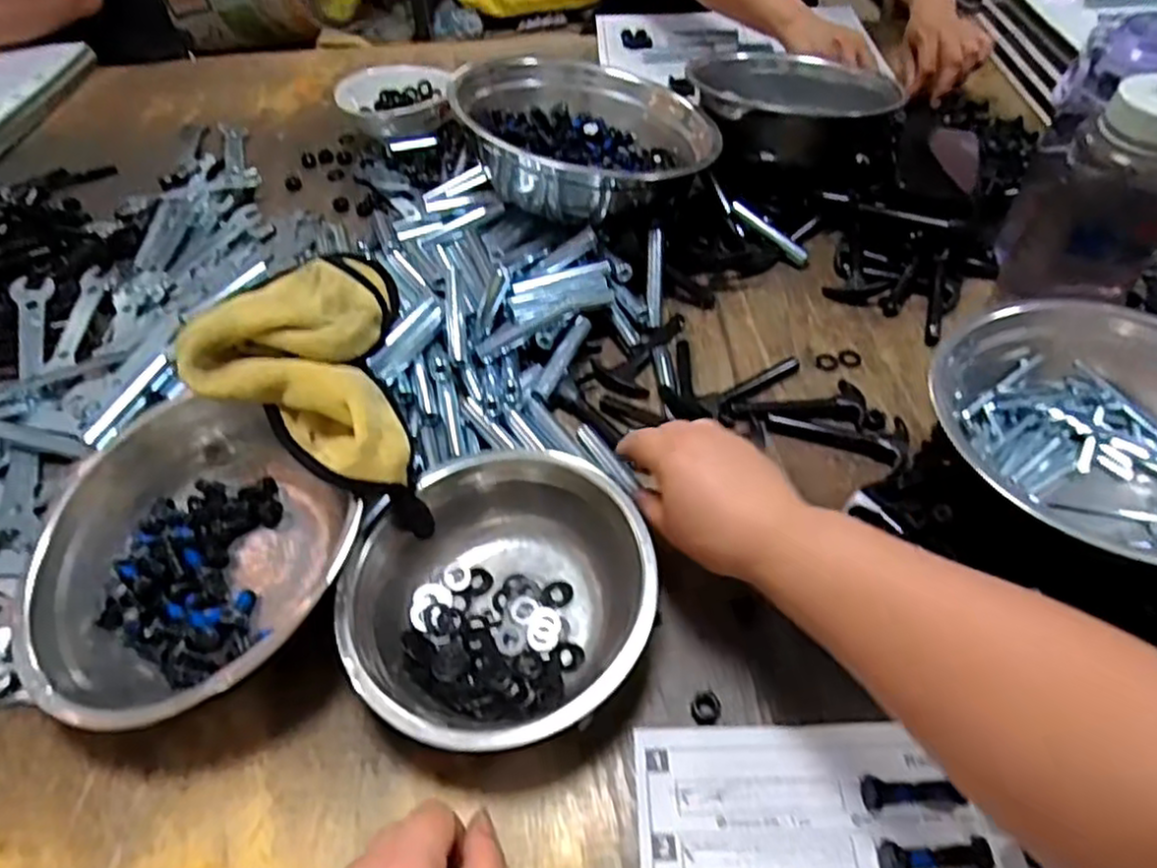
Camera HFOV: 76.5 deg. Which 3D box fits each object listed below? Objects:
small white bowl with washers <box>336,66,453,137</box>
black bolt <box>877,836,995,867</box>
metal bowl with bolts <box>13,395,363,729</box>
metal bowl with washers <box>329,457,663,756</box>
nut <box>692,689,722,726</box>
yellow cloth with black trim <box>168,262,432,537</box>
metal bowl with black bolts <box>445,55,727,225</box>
[{"bbox_3d":[-0.218,-0.390,0.882,0.130,0.059,0.124,0,48,0],"label":"small white bowl with washers"},{"bbox_3d":[0.181,0.214,0.373,0.052,0.018,0.016,-3,48,-2],"label":"black bolt"},{"bbox_3d":[-0.243,0.085,0.462,0.188,0.088,0.186,0,48,0],"label":"metal bowl with bolts"},{"bbox_3d":[-0.050,0.098,0.448,0.177,0.072,0.168,0,48,0],"label":"metal bowl with washers"},{"bbox_3d":[0.076,0.162,0.434,0.018,0.007,0.018,0,48,0],"label":"nut"},{"bbox_3d":[-0.196,-0.047,0.515,0.141,0.081,0.258,-12,49,-10],"label":"yellow cloth with black trim"},{"bbox_3d":[0.005,-0.278,0.704,0.217,0.100,0.179,26,53,22],"label":"metal bowl with black bolts"}]

